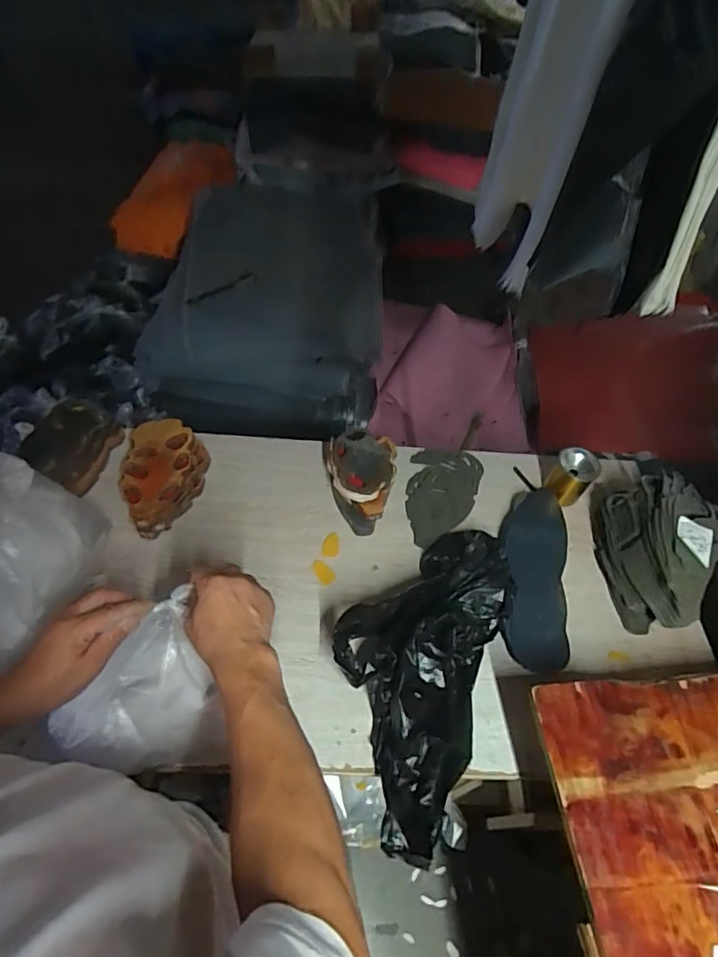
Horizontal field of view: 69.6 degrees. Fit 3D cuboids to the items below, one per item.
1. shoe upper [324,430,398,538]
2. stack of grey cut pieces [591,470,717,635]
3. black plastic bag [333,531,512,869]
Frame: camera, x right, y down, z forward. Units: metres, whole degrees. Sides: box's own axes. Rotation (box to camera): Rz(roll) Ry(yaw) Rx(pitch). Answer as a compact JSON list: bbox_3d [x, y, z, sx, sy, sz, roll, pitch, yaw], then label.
[{"bbox_3d":[0.013,-0.004,0.947,0.135,0.077,0.203,-6,54,-10],"label":"shoe upper"},{"bbox_3d":[0.504,0.121,0.851,0.163,0.166,0.251,8,53,1],"label":"stack of grey cut pieces"},{"bbox_3d":[0.081,0.247,0.746,0.220,0.101,0.473,19,54,9],"label":"black plastic bag"}]

